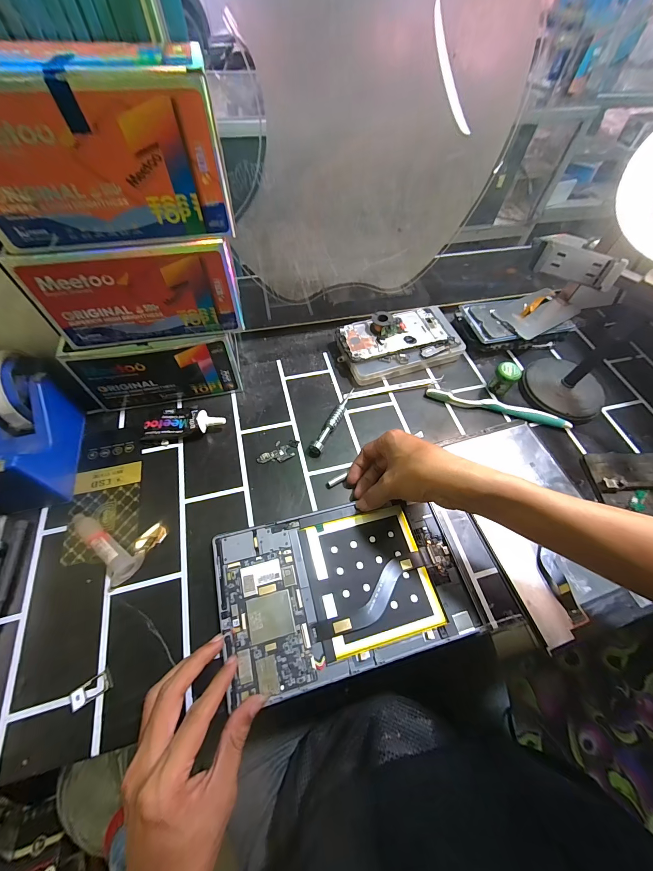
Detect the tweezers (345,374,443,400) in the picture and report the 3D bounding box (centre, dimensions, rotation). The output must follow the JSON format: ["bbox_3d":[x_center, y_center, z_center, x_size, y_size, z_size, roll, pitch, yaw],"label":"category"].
[{"bbox_3d":[0.096,-0.068,0.444,0.146,0.007,0.012,-10,61,-8],"label":"tweezers"}]

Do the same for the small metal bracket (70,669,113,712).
[{"bbox_3d":[-0.196,0.212,0.263,0.029,0.004,0.015,-30,65,-18],"label":"small metal bracket"}]

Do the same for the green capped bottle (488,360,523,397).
[{"bbox_3d":[0.243,-0.078,0.434,0.029,0.043,0.028,35,65,17],"label":"green capped bottle"}]

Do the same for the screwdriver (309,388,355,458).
[{"bbox_3d":[0.011,-0.022,0.409,0.014,0.018,0.113,26,62,13],"label":"screwdriver"}]

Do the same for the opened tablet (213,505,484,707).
[{"bbox_3d":[0.019,0.143,0.312,0.235,0.009,0.143,-11,61,-9],"label":"opened tablet"}]

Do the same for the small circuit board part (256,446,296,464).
[{"bbox_3d":[-0.062,0.025,0.382,0.043,0.004,0.020,-21,63,-14],"label":"small circuit board part"}]

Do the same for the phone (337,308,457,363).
[{"bbox_3d":[0.099,-0.150,0.462,0.154,0.006,0.074,-15,61,-8],"label":"phone"}]

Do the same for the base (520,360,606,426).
[{"bbox_3d":[0.328,-0.066,0.436,0.102,0.030,0.106,-37,67,-21],"label":"base"}]

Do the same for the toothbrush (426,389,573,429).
[{"bbox_3d":[0.227,-0.038,0.424,0.181,0.016,0.017,15,60,7],"label":"toothbrush"}]

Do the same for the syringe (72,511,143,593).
[{"bbox_3d":[-0.226,0.111,0.312,0.087,0.018,0.034,31,63,15],"label":"syringe"}]

